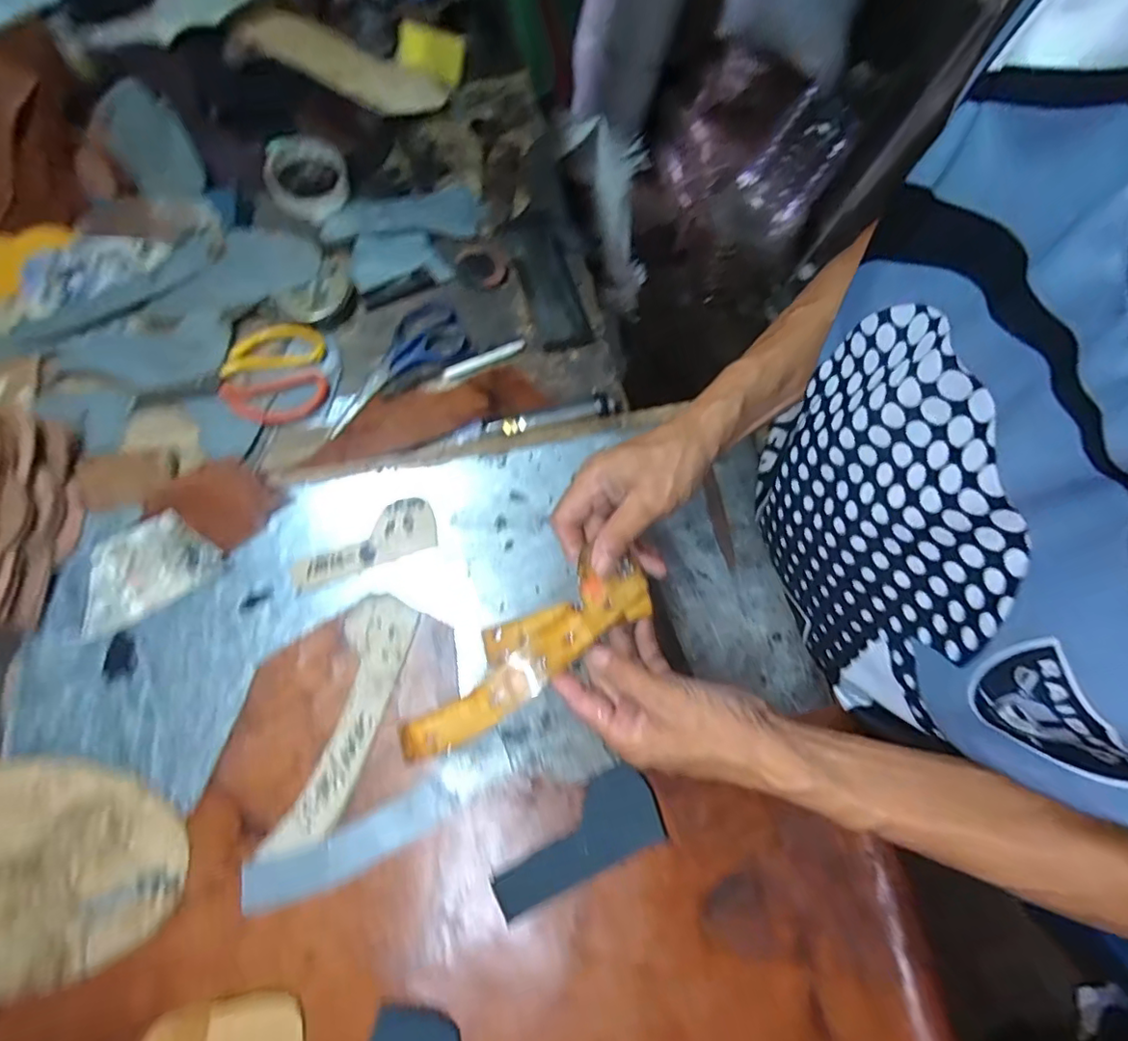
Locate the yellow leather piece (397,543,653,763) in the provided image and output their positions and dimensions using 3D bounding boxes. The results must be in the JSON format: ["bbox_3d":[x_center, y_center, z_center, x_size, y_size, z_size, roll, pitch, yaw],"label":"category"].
[{"bbox_3d":[-0.026,0.089,0.379,0.190,0.018,0.050,-37,74,-9],"label":"yellow leather piece"}]

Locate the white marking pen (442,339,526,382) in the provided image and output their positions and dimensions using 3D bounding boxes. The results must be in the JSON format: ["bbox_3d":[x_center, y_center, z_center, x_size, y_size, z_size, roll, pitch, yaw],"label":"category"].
[{"bbox_3d":[-0.080,-0.162,0.575,0.089,0.007,0.015,-28,72,-12],"label":"white marking pen"}]

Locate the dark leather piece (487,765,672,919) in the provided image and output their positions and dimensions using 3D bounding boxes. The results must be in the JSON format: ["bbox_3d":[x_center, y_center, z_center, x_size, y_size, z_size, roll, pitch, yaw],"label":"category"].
[{"bbox_3d":[0.010,0.234,0.414,0.128,0.004,0.055,-29,72,-12],"label":"dark leather piece"}]

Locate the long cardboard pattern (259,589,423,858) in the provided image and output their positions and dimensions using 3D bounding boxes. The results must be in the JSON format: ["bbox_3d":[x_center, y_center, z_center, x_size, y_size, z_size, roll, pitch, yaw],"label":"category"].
[{"bbox_3d":[-0.169,0.152,0.439,0.053,0.004,0.193,16,69,5],"label":"long cardboard pattern"}]

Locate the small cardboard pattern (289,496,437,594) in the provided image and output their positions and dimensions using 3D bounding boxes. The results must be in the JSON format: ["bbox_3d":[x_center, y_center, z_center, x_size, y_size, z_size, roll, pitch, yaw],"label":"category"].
[{"bbox_3d":[-0.172,0.019,0.491,0.124,0.005,0.047,-20,75,-6],"label":"small cardboard pattern"}]

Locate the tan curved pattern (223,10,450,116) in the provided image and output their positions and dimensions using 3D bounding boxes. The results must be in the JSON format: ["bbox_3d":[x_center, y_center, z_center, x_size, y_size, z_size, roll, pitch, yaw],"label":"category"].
[{"bbox_3d":[-0.273,-0.559,0.705,0.244,0.027,0.118,6,67,-20],"label":"tan curved pattern"}]

